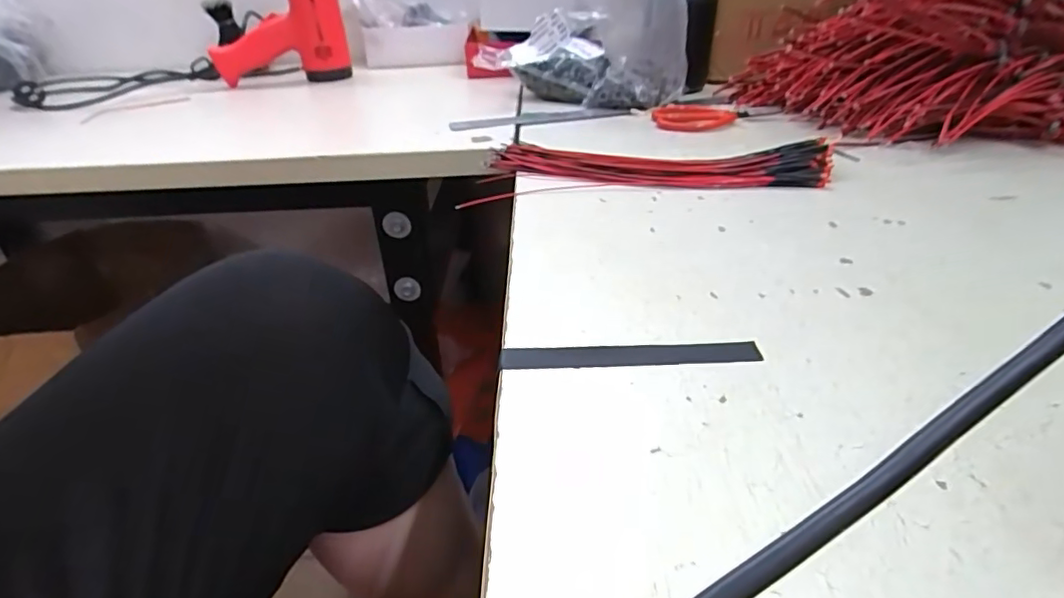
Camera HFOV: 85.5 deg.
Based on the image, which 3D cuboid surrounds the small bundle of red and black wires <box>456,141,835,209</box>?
[{"bbox_3d":[0.094,-0.109,0.466,0.277,0.017,0.096,-2,31,2],"label":"small bundle of red and black wires"}]

